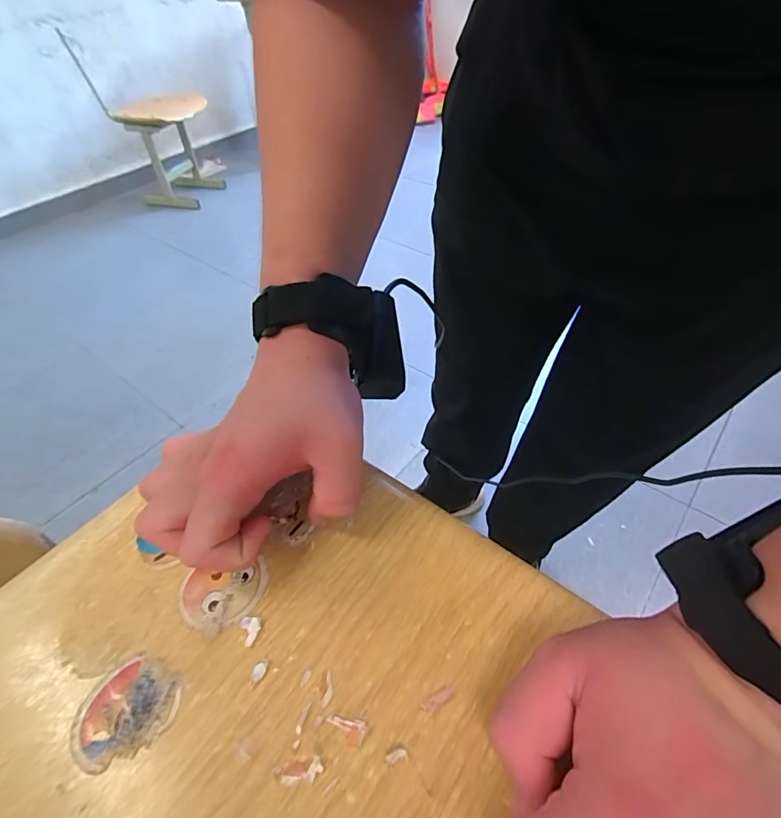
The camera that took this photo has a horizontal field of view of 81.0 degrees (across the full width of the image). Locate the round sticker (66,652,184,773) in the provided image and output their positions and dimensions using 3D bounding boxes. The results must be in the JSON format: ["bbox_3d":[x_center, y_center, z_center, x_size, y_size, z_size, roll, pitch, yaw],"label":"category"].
[{"bbox_3d":[-0.118,0.134,0.202,0.041,0.004,0.042,-2,47,2],"label":"round sticker"}]

